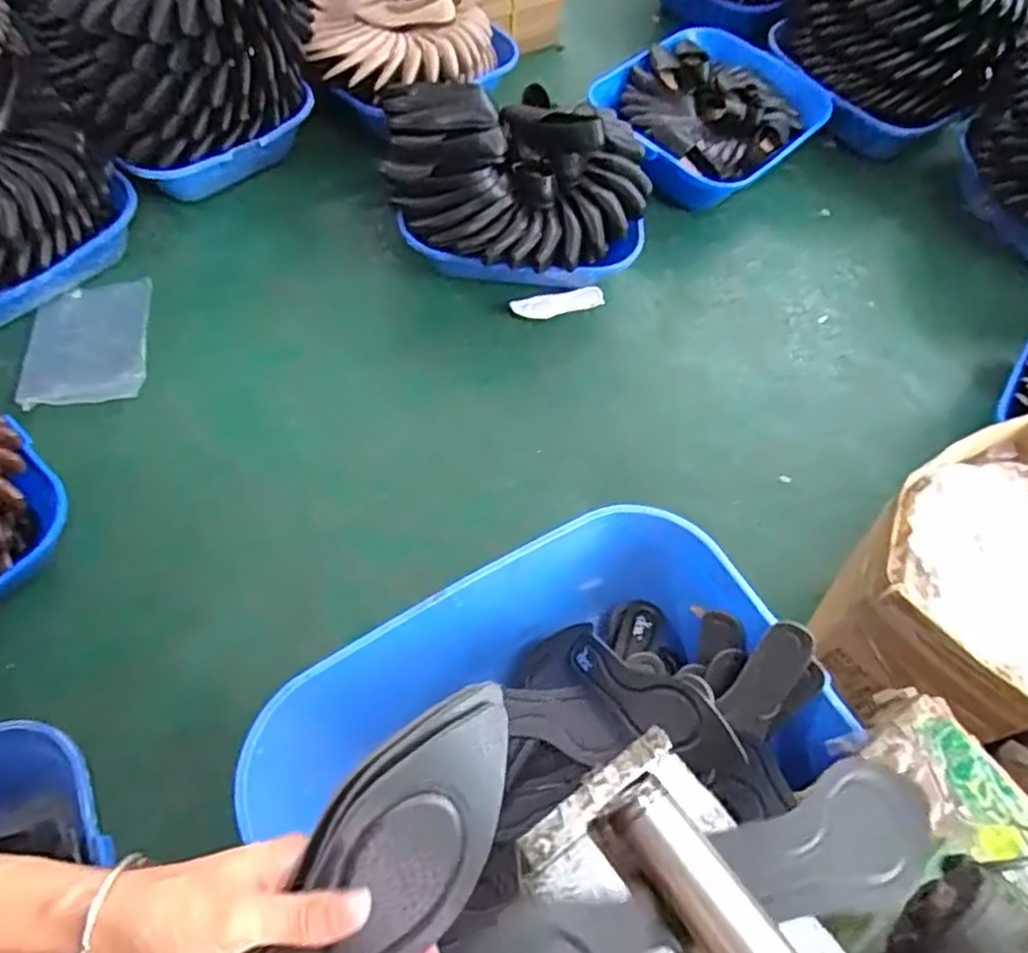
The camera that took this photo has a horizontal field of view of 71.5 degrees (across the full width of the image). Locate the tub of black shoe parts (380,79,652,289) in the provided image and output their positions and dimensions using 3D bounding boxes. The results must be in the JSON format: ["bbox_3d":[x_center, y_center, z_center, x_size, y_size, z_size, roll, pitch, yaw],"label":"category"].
[{"bbox_3d":[-0.001,-0.675,1.687,0.620,0.282,0.447,4,62,-1],"label":"tub of black shoe parts"}]

